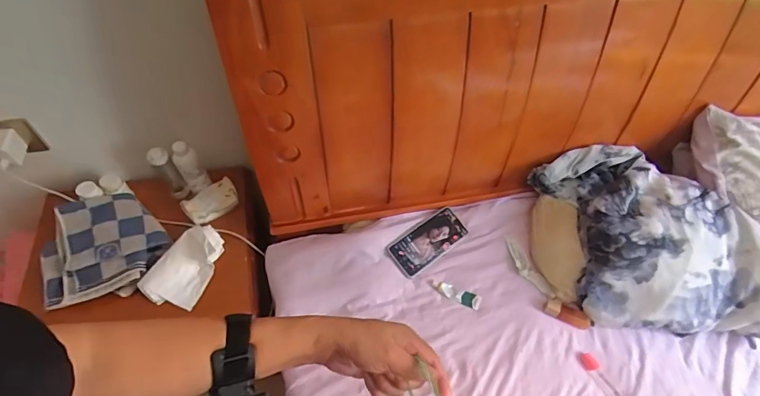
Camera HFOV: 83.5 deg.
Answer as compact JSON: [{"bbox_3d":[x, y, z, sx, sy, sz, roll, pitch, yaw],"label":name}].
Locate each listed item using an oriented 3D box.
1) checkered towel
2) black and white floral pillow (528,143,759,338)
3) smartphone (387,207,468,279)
[{"bbox_3d":[-0.535,0.094,0.816,0.228,0.052,0.199,-19,59,-14],"label":"checkered towel"},{"bbox_3d":[0.513,0.089,0.802,0.320,0.130,0.392,-10,57,-8],"label":"black and white floral pillow"},{"bbox_3d":[0.098,0.086,0.852,0.162,0.008,0.076,-33,76,-21],"label":"smartphone"}]

